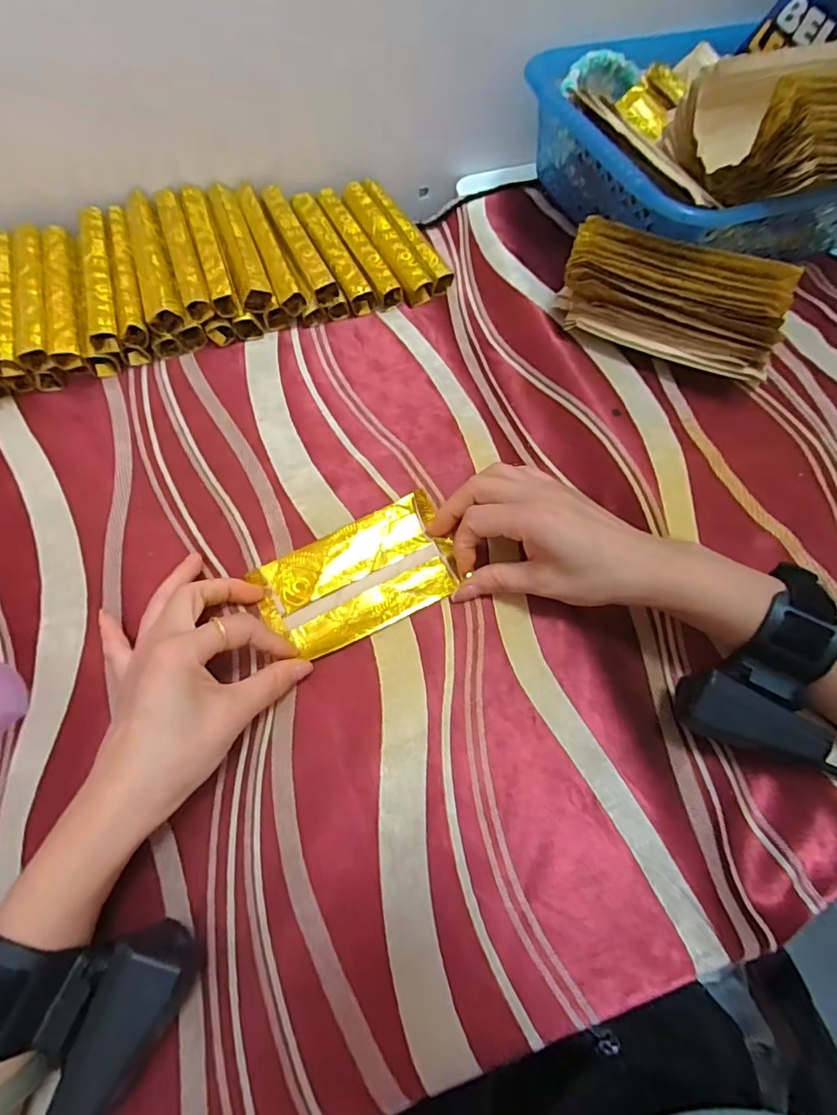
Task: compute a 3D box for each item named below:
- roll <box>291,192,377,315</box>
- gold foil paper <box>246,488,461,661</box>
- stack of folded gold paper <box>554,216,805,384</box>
[{"bbox_3d":[-0.073,-0.257,0.443,0.024,0.025,0.132,-26,69,-11],"label":"roll"},{"bbox_3d":[-0.037,0.011,0.331,0.122,0.012,0.074,-26,69,-11],"label":"gold foil paper"},{"bbox_3d":[0.184,-0.186,0.385,0.158,0.070,0.051,27,69,11],"label":"stack of folded gold paper"}]

